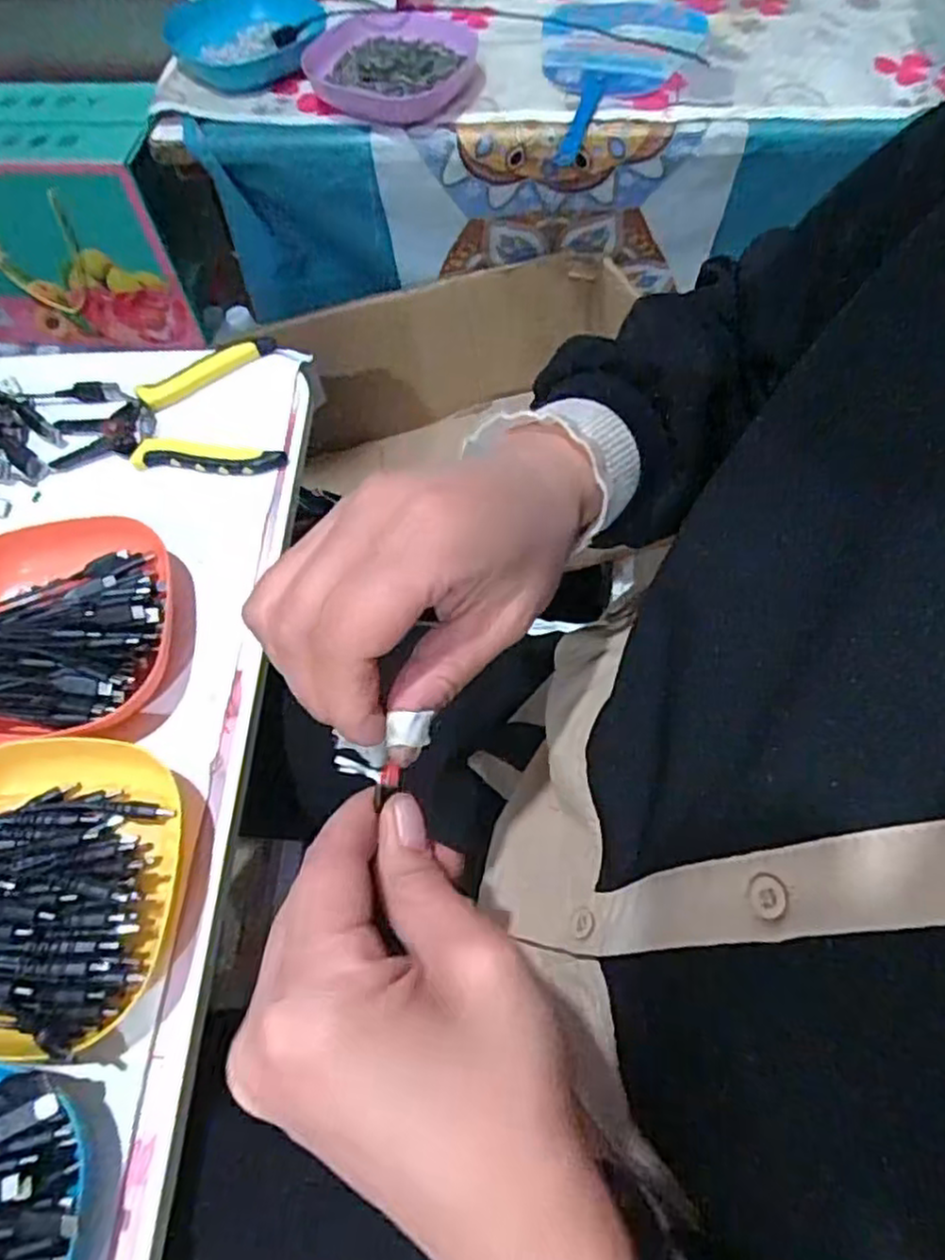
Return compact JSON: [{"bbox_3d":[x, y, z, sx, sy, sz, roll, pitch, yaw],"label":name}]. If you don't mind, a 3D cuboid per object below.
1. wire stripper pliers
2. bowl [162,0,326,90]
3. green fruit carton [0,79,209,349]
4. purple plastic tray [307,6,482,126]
[{"bbox_3d":[-0.208,-0.149,0.494,0.155,0.016,0.113,-5,63,0],"label":"wire stripper pliers"},{"bbox_3d":[-0.209,-0.550,0.663,0.139,0.036,0.121,-8,63,-2],"label":"bowl"},{"bbox_3d":[-0.510,-0.495,0.886,0.321,0.241,0.134,4,63,5],"label":"green fruit carton"},{"bbox_3d":[-0.069,-0.498,0.635,0.149,0.032,0.131,0,63,2],"label":"purple plastic tray"}]

